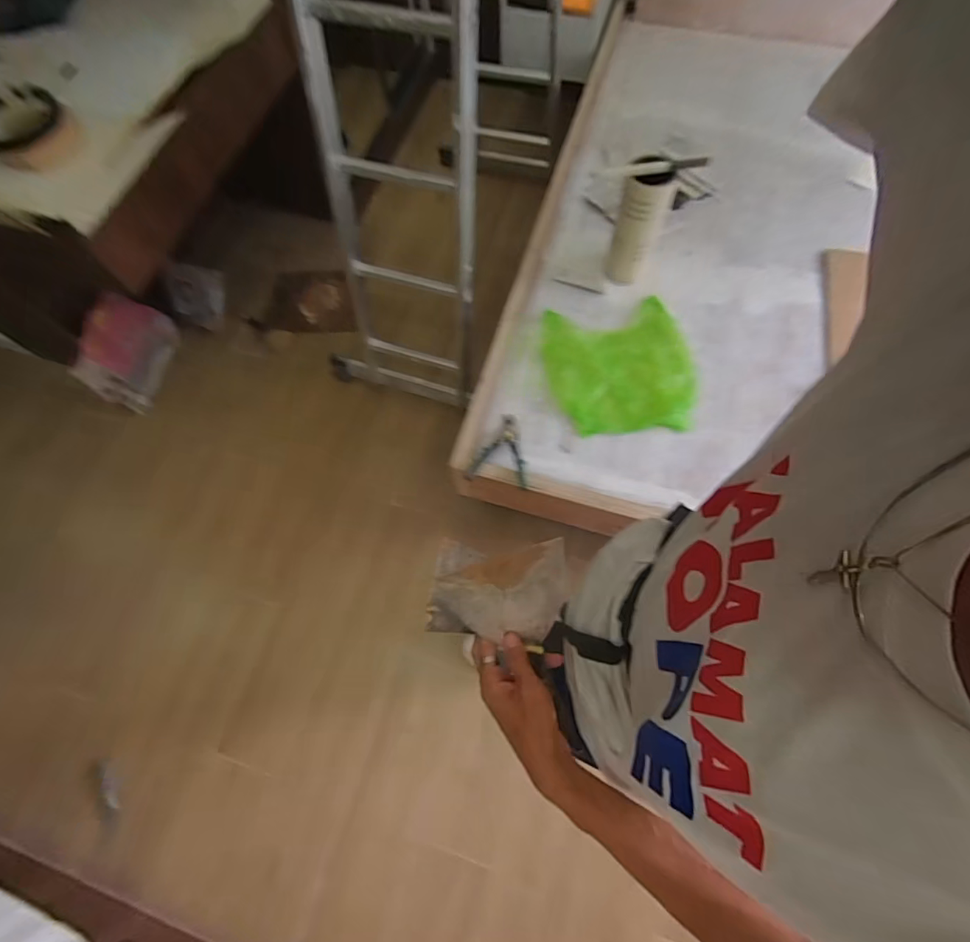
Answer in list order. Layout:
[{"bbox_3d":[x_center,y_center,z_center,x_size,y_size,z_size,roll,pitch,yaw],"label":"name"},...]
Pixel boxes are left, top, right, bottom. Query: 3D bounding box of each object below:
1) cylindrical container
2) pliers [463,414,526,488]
[{"bbox_3d":[0.392,-0.633,1.239,0.105,0.275,0.122,14,69,9],"label":"cylindrical container"},{"bbox_3d":[0.030,-0.056,1.158,0.136,0.021,0.188,6,62,-2],"label":"pliers"}]

